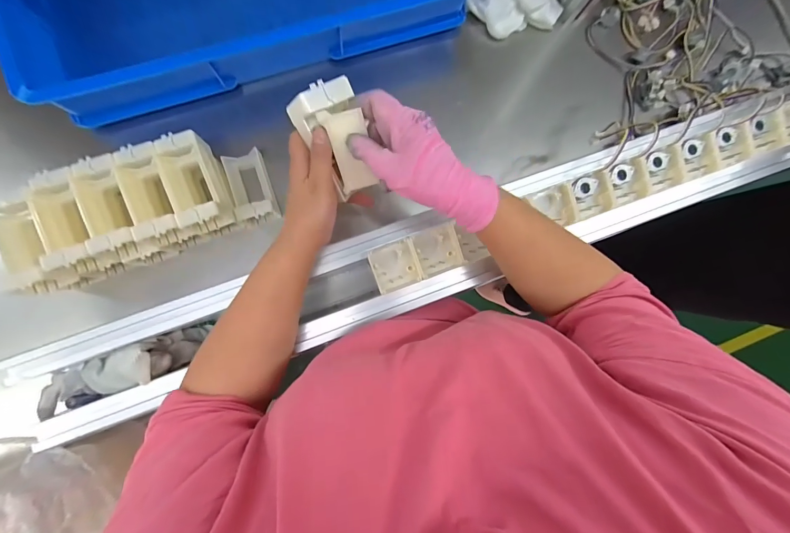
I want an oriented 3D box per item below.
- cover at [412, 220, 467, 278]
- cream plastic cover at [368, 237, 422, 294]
[{"bbox_3d":[0.050,-0.019,0.397,0.053,0.011,0.052,-20,89,-7],"label":"cover"},{"bbox_3d":[-0.001,0.000,0.395,0.048,0.021,0.051,-19,89,-7],"label":"cream plastic cover"}]

